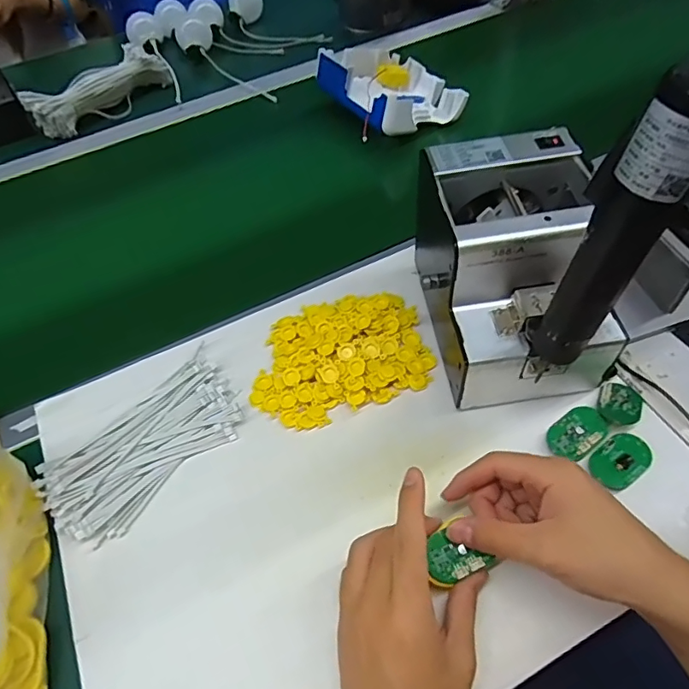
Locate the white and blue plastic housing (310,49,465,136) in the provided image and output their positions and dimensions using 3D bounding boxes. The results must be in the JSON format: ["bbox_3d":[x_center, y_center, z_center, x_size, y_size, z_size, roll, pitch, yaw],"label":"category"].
[{"bbox_3d":[0.060,-0.353,0.705,0.140,0.059,0.181,-25,57,-17],"label":"white and blue plastic housing"}]

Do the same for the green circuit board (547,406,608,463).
[{"bbox_3d":[0.191,0.072,0.423,0.049,0.006,0.034,-36,55,-10],"label":"green circuit board"}]

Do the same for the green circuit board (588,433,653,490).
[{"bbox_3d":[0.221,0.089,0.409,0.049,0.010,0.034,-36,59,-15],"label":"green circuit board"}]

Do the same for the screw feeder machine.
[{"bbox_3d":[0.143,-0.063,0.444,0.127,0.145,0.182,-7,58,-3],"label":"screw feeder machine"}]

